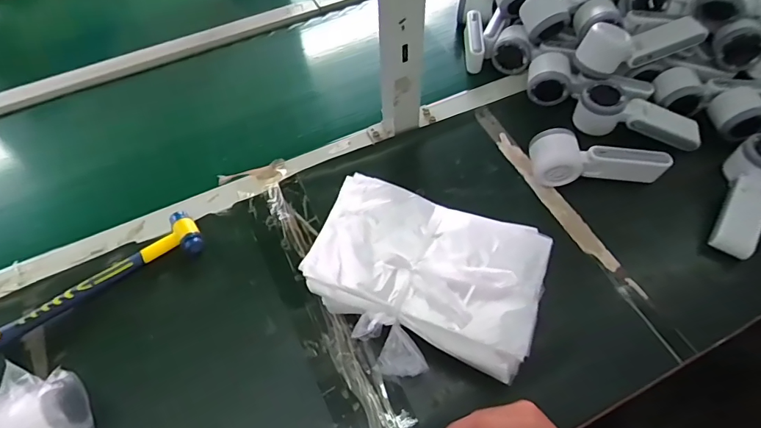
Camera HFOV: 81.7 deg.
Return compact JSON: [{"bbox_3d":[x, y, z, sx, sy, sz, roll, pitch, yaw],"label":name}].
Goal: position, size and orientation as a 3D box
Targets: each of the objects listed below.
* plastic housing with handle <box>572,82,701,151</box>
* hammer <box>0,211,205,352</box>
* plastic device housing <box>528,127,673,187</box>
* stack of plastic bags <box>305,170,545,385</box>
[{"bbox_3d":[0.343,-0.124,0.588,0.160,0.053,0.059,22,62,15],"label":"plastic housing with handle"},{"bbox_3d":[-0.324,0.079,0.508,0.241,0.023,0.061,-31,62,-16],"label":"hammer"},{"bbox_3d":[0.272,-0.061,0.552,0.164,0.051,0.053,9,59,7],"label":"plastic device housing"},{"bbox_3d":[0.047,0.070,0.472,0.235,0.073,0.182,13,60,10],"label":"stack of plastic bags"}]

